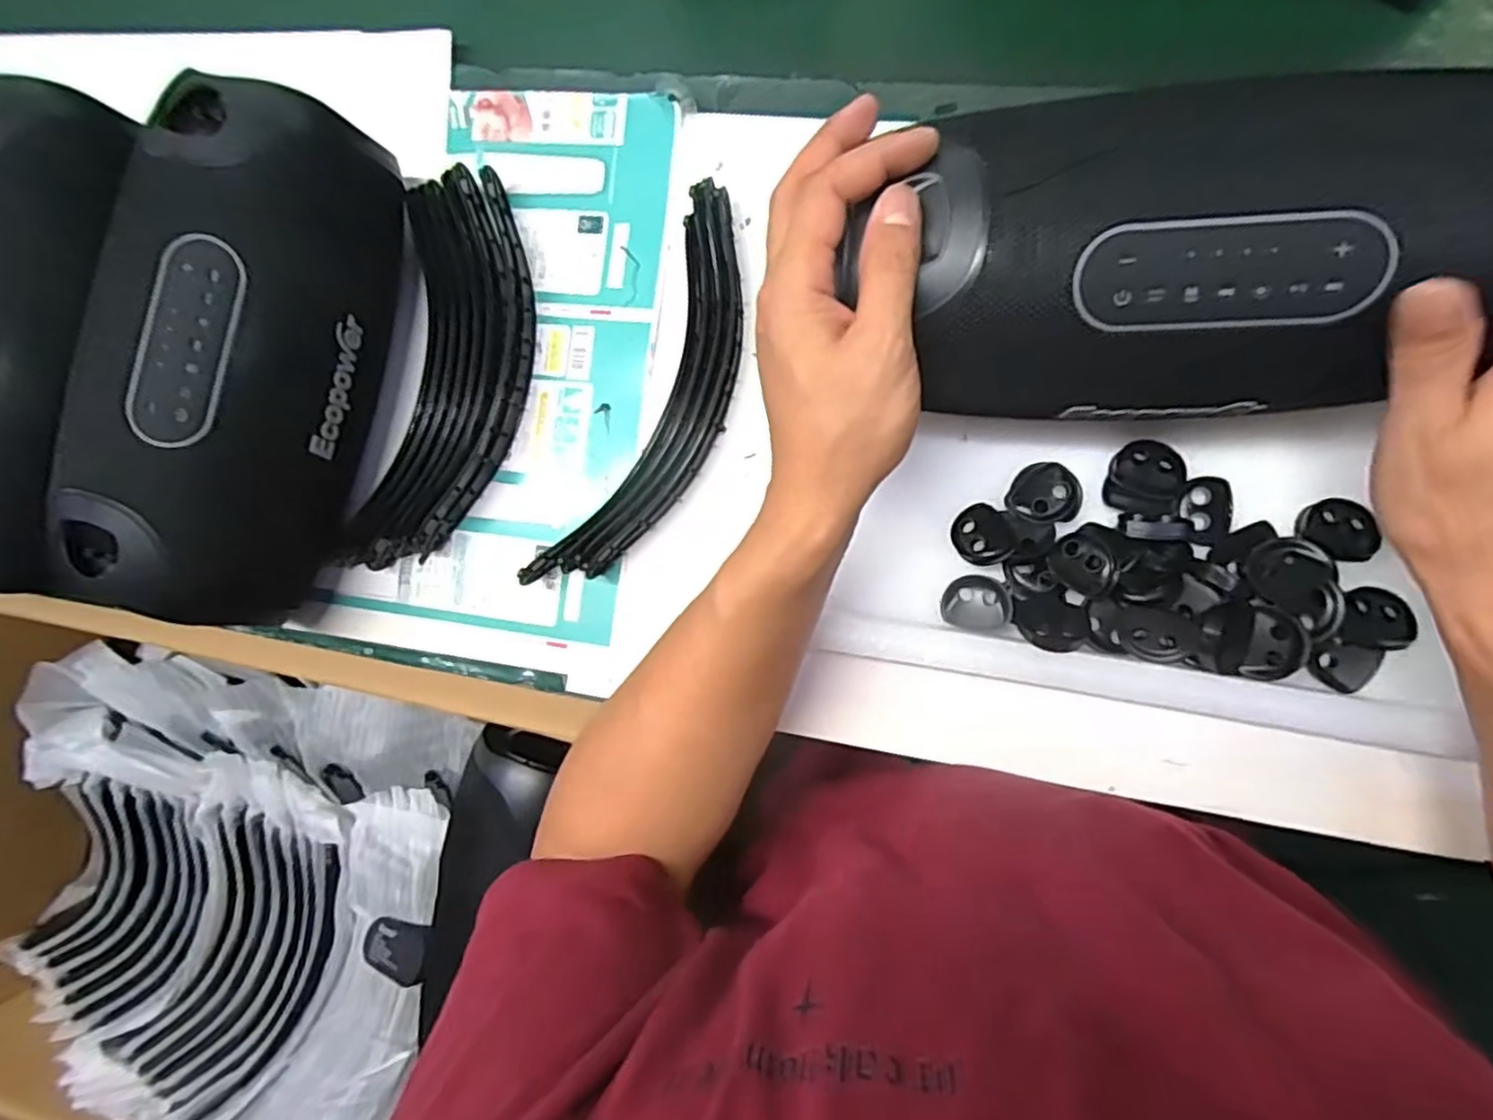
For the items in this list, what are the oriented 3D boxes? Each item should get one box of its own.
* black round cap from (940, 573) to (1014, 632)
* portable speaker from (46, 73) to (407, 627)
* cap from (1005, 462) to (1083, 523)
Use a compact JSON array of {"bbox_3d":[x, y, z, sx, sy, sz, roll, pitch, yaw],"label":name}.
[{"bbox_3d":[0.124,0.023,0.374,0.034,0.014,0.030,-11,87,9],"label":"black round cap"},{"bbox_3d":[-0.280,-0.108,0.405,0.105,0.128,0.289,19,92,9],"label":"portable speaker"},{"bbox_3d":[0.160,-0.035,0.367,0.035,0.009,0.033,0,89,9],"label":"cap"}]

